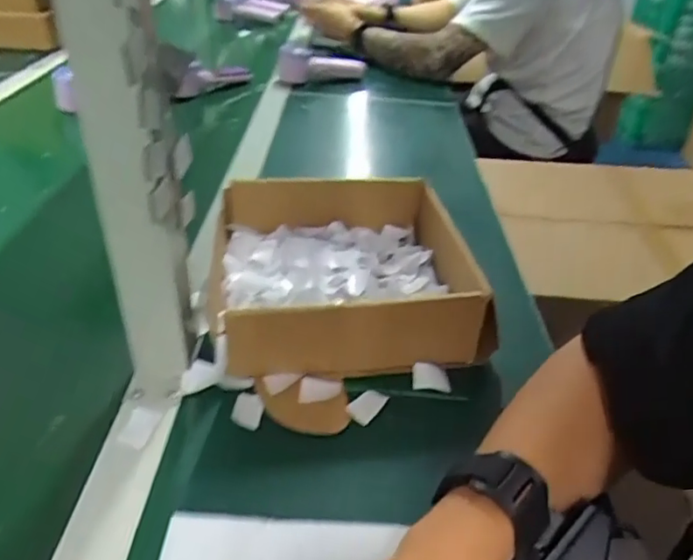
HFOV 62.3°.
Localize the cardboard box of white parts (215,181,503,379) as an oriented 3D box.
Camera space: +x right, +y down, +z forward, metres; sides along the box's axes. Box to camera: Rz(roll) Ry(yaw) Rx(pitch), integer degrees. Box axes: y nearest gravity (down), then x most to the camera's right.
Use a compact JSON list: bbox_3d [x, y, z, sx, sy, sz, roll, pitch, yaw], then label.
[{"bbox_3d":[-0.006,-0.012,0.519,0.216,0.073,0.217,-1,37,-8],"label":"cardboard box of white parts"}]

